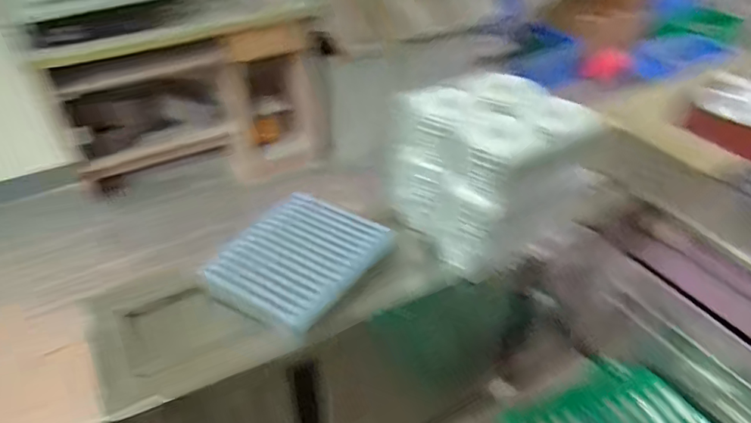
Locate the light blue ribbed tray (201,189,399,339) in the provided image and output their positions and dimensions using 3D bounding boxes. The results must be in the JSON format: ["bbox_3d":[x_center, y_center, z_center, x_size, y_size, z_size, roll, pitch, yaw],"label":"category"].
[{"bbox_3d":[-0.074,0.043,0.511,0.130,0.017,0.156,25,44,27],"label":"light blue ribbed tray"}]

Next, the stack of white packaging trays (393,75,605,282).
[{"bbox_3d":[0.113,-0.037,0.520,0.137,0.135,0.119,-20,43,-24],"label":"stack of white packaging trays"}]

